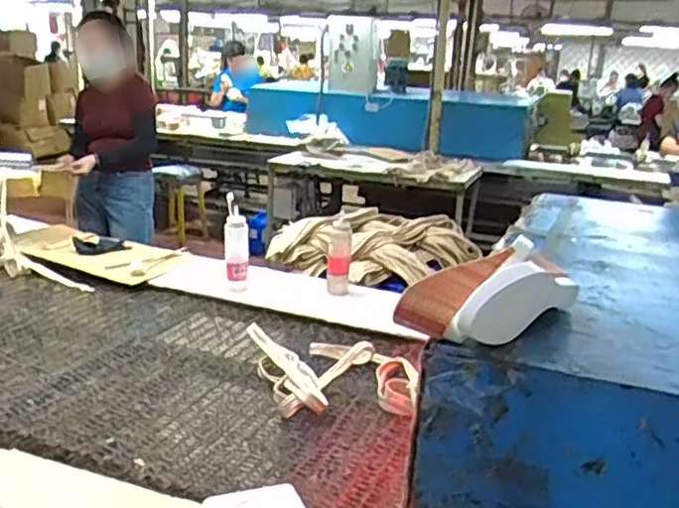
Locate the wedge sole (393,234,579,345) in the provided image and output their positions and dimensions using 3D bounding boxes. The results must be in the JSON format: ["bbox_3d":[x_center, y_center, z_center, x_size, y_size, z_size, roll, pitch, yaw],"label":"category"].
[{"bbox_3d":[0.165,0.034,0.711,0.106,0.064,0.222,16,21,37],"label":"wedge sole"}]

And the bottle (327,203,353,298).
[{"bbox_3d":[0.001,-0.006,1.787,0.063,0.222,0.067,3,17,-1],"label":"bottle"}]

